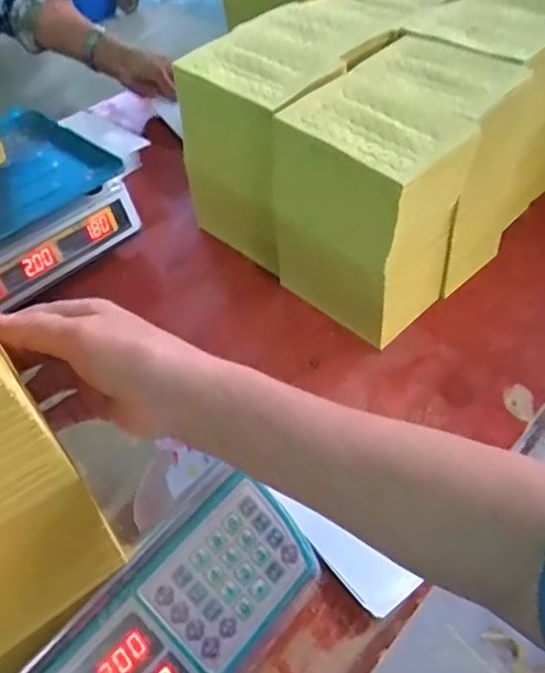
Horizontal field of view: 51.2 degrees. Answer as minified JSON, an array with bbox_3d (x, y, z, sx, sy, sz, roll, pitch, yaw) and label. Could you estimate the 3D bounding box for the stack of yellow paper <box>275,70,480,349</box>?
[{"bbox_3d":[0.105,-0.132,0.624,0.121,0.225,0.163,-36,59,-27],"label":"stack of yellow paper"}]

